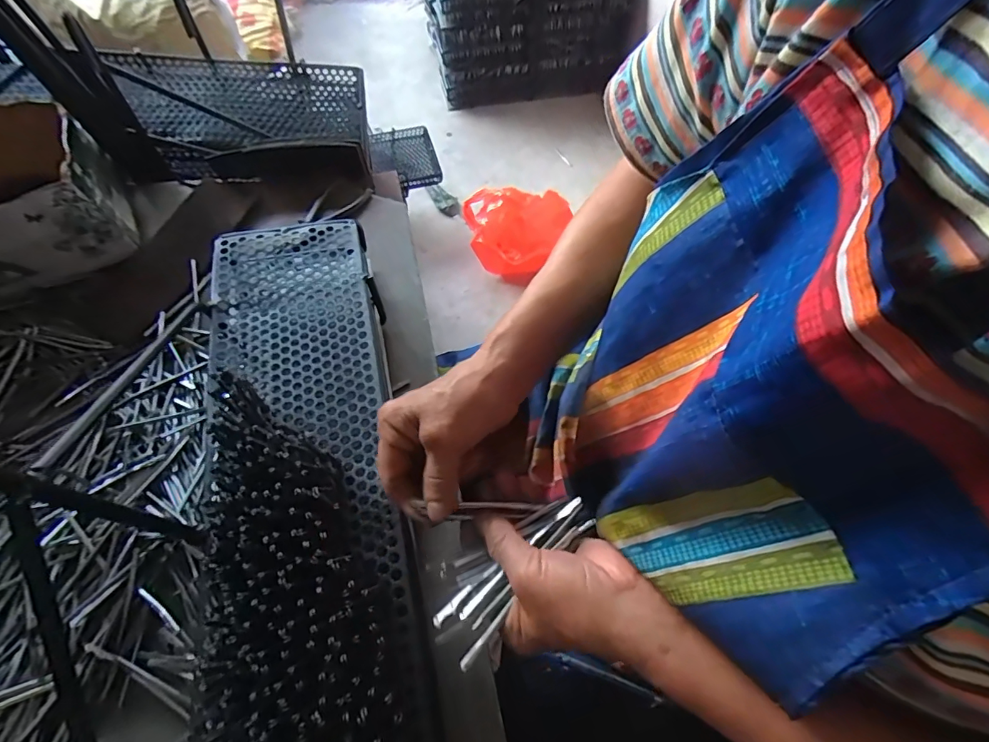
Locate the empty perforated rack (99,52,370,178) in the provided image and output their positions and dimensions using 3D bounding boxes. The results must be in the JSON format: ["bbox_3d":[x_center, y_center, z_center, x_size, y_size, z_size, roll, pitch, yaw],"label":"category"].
[{"bbox_3d":[-0.358,-0.360,0.670,0.345,0.061,0.207,-3,61,-3],"label":"empty perforated rack"}]

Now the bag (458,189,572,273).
[{"bbox_3d":[0.077,-0.374,1.236,0.290,0.204,0.180,-9,61,-7],"label":"bag"}]

